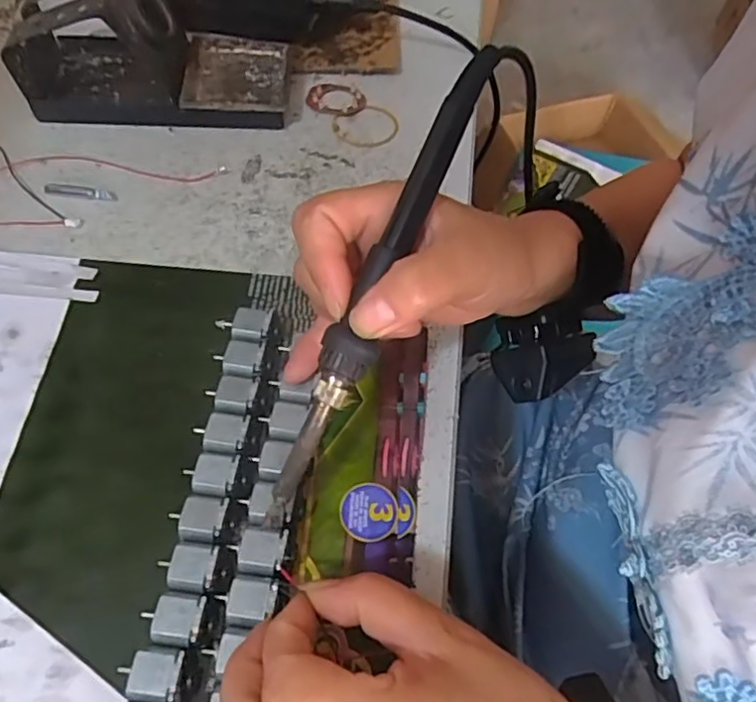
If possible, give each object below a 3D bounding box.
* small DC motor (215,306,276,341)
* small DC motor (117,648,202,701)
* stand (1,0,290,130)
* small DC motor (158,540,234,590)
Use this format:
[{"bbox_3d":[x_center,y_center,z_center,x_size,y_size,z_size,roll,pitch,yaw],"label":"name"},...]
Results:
[{"bbox_3d":[-0.067,-0.011,0.315,0.028,0.020,0.018,15,59,5],"label":"small DC motor"},{"bbox_3d":[-0.082,0.123,0.233,0.029,0.014,0.017,6,59,-1],"label":"small DC motor"},{"bbox_3d":[-0.143,-0.198,0.394,0.162,0.075,0.075,2,59,-3],"label":"stand"},{"bbox_3d":[-0.074,0.089,0.252,0.029,0.013,0.018,3,59,-2],"label":"small DC motor"}]

